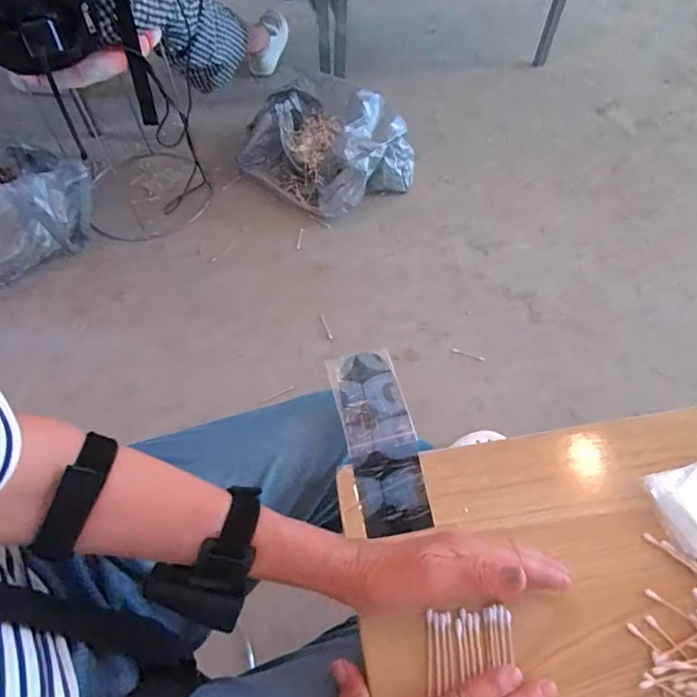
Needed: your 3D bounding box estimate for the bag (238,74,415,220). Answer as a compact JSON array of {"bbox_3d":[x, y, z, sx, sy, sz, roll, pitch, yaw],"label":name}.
[{"bbox_3d":[-0.060,-0.580,1.364,0.464,0.198,0.368,34,65,19],"label":"bag"}]

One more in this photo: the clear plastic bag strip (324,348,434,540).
[{"bbox_3d":[0.029,0.082,0.460,0.065,0.015,0.174,-12,59,-6],"label":"clear plastic bag strip"}]

